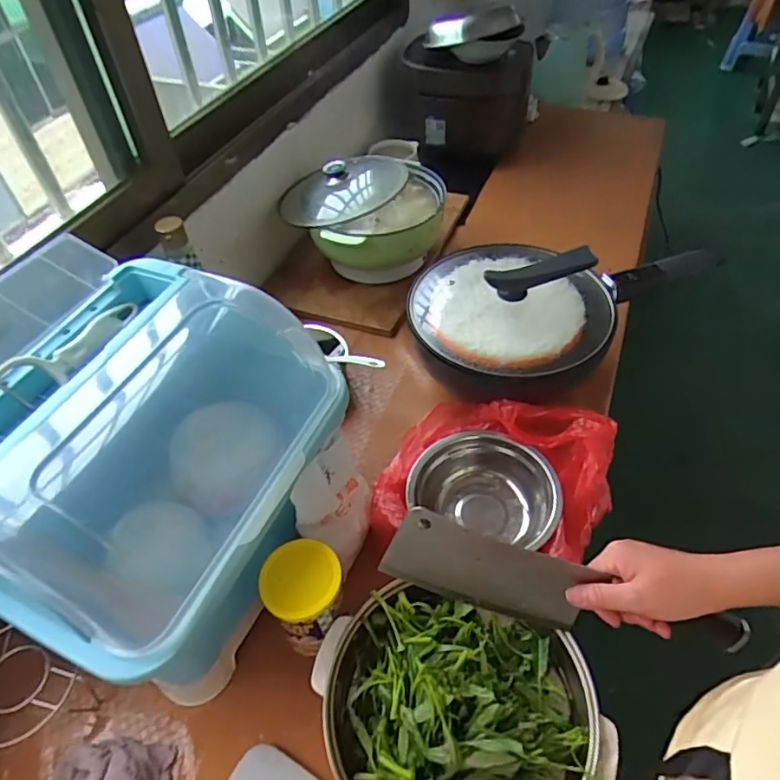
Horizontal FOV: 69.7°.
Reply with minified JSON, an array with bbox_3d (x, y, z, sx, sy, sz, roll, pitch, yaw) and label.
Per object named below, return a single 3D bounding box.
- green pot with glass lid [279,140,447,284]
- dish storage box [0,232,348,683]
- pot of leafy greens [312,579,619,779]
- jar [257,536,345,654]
[{"bbox_3d":[-0.038,-0.293,0.964,0.246,0.151,0.233,-2,49,2],"label":"green pot with glass lid"},{"bbox_3d":[-0.250,0.066,0.559,0.314,0.266,0.338,15,52,16],"label":"dish storage box"},{"bbox_3d":[0.059,0.293,0.505,0.262,0.093,0.220,14,51,15],"label":"pot of leafy greens"},{"bbox_3d":[-0.082,0.208,0.561,0.072,0.117,0.070,-2,49,2],"label":"jar"}]

